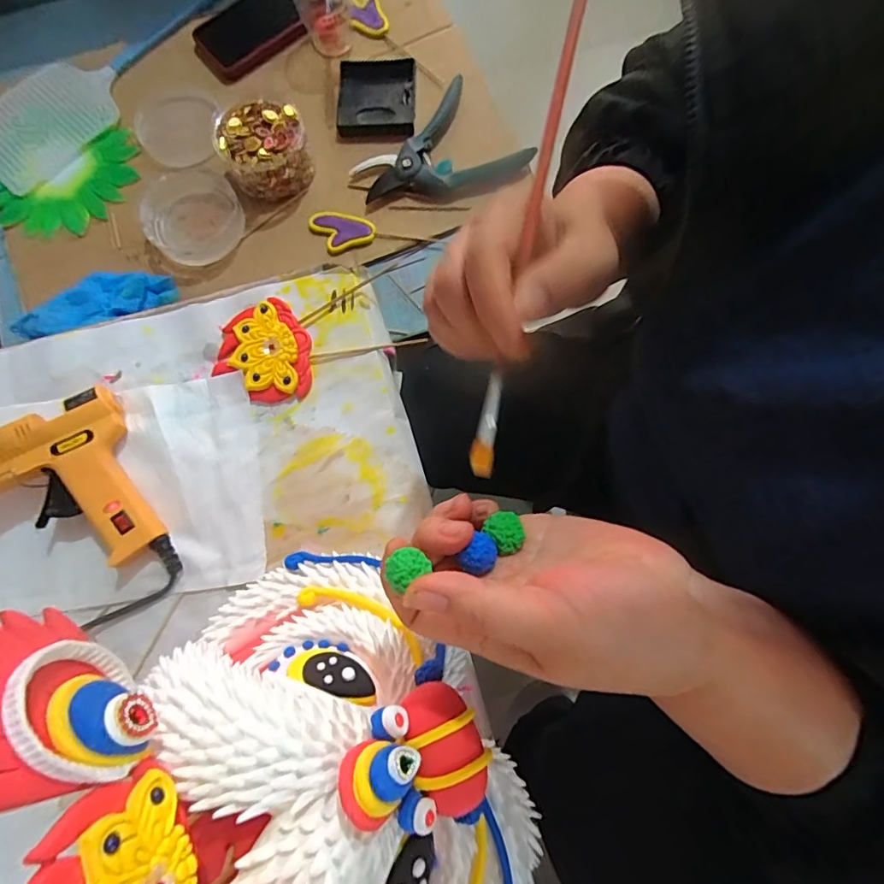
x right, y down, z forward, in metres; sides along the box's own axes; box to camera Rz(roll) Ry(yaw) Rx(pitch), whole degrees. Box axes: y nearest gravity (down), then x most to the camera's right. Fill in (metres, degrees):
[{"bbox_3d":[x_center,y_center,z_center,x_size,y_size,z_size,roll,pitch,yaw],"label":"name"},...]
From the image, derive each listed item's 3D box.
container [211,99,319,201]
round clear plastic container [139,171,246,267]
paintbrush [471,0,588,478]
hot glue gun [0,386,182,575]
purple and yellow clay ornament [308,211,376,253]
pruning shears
[{"bbox_3d":[-0.198,-0.329,0.578,0.094,0.050,0.090,0,78,1],"label":"container"},{"bbox_3d":[-0.283,-0.258,0.574,0.100,0.034,0.112,-37,79,-6],"label":"round clear plastic container"},{"bbox_3d":[0.038,-0.086,0.215,0.009,0.005,0.206,13,93,4],"label":"paintbrush"},{"bbox_3d":[-0.280,0.049,0.352,0.144,0.041,0.137,-24,78,-4],"label":"hot glue gun"},{"bbox_3d":[-0.112,-0.243,0.575,0.063,0.007,0.052,-23,78,-3],"label":"purple and yellow clay ornament"},{"bbox_3d":[-0.001,-0.322,0.582,0.169,0.023,0.136,-43,80,-7],"label":"pruning shears"}]

